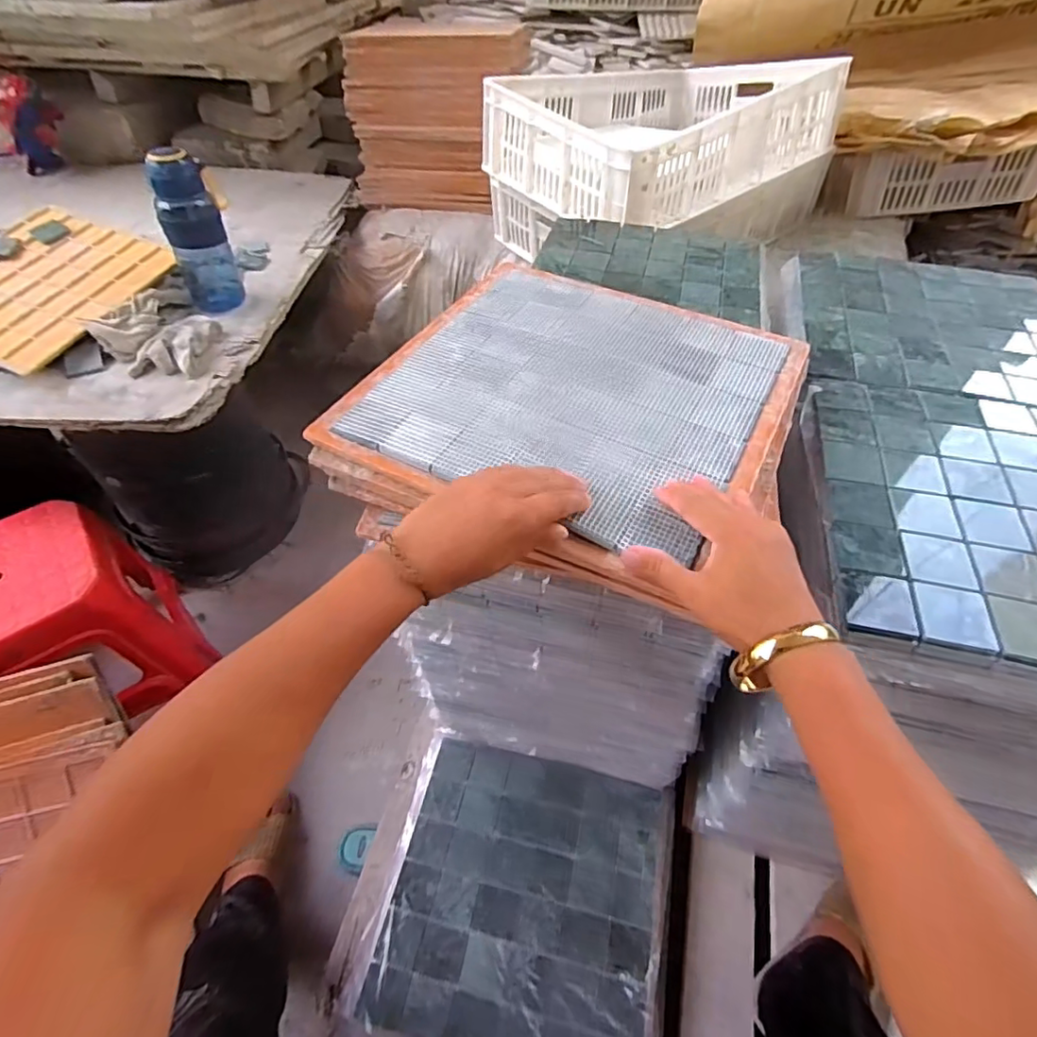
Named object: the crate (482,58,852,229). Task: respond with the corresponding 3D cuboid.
[{"bbox_3d":[0.259,-0.728,1.048,0.553,0.150,0.421,-31,57,-23],"label":"crate"}]

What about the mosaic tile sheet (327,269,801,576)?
[{"bbox_3d":[0.052,-0.121,0.506,0.310,0.014,0.303,23,54,18],"label":"mosaic tile sheet"}]

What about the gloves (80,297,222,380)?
[{"bbox_3d":[-0.574,-0.288,0.892,0.165,0.068,0.144,-8,51,-6],"label":"gloves"}]

